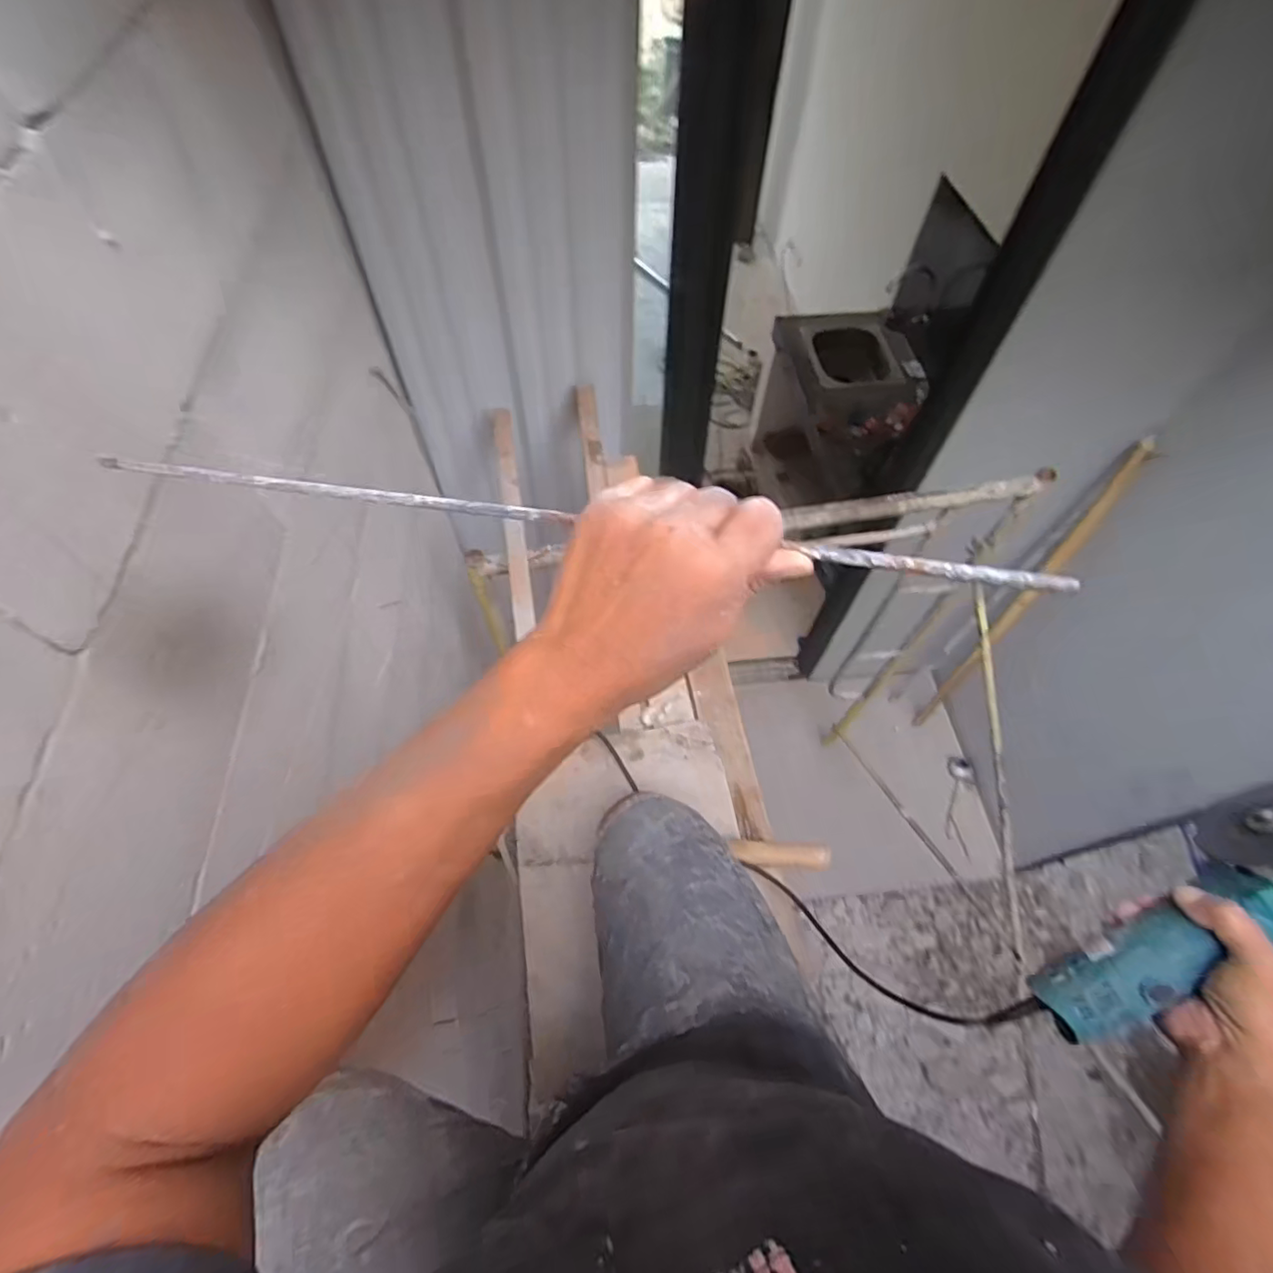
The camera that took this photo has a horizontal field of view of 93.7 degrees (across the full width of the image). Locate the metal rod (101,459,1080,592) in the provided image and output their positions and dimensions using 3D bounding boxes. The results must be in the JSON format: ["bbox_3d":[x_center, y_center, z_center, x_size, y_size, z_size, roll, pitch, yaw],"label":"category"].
[{"bbox_3d":[-0.080,-0.072,0.337,0.571,0.008,0.009,10,61,14],"label":"metal rod"}]

